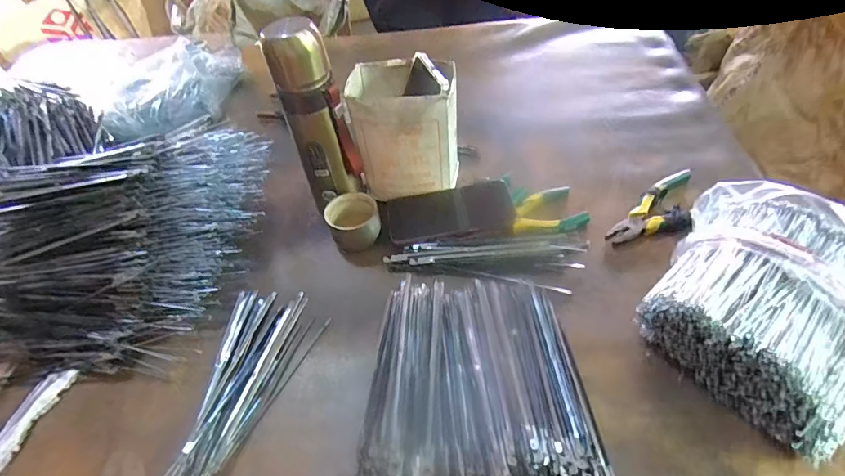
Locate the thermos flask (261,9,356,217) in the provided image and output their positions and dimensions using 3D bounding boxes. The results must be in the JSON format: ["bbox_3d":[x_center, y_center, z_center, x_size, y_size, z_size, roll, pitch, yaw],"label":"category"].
[{"bbox_3d":[-0.122,-0.138,0.533,0.056,0.197,0.061,-11,48,-3],"label":"thermos flask"}]

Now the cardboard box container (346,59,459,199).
[{"bbox_3d":[-0.019,-0.134,0.591,0.119,0.148,0.100,-6,48,1],"label":"cardboard box container"}]

